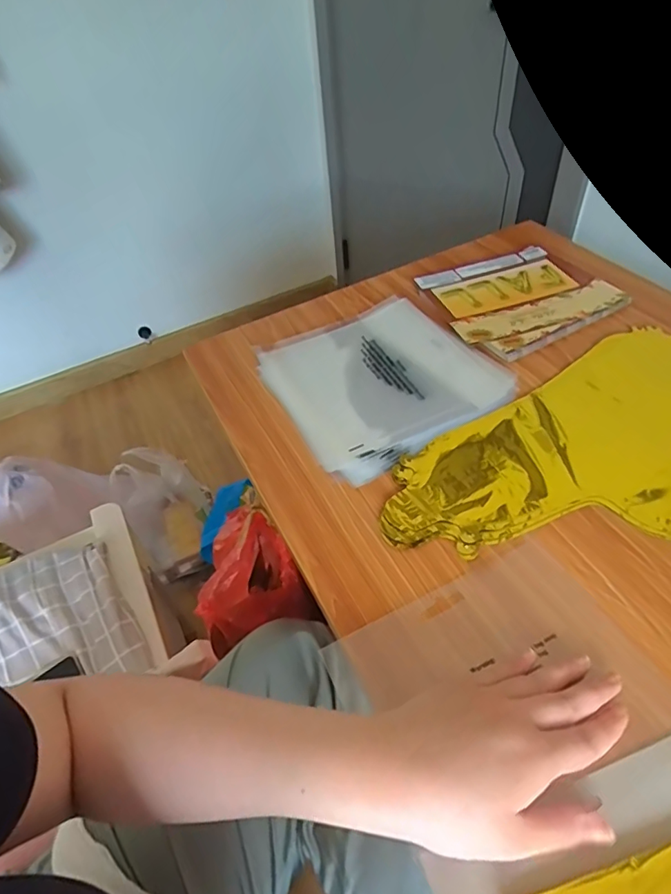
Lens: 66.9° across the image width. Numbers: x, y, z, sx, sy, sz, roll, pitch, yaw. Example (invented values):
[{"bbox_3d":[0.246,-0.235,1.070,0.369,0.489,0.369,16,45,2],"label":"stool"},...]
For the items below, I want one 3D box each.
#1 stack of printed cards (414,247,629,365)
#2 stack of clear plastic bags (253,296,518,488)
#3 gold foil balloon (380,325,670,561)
[{"bbox_3d":[0.221,-0.186,0.626,0.196,0.009,0.176,-22,50,-13],"label":"stack of printed cards"},{"bbox_3d":[0.047,-0.079,0.552,0.216,0.013,0.216,-26,51,-16],"label":"stack of clear plastic bags"},{"bbox_3d":[0.244,-0.001,0.463,0.416,0.014,0.196,-24,50,-14],"label":"gold foil balloon"}]

